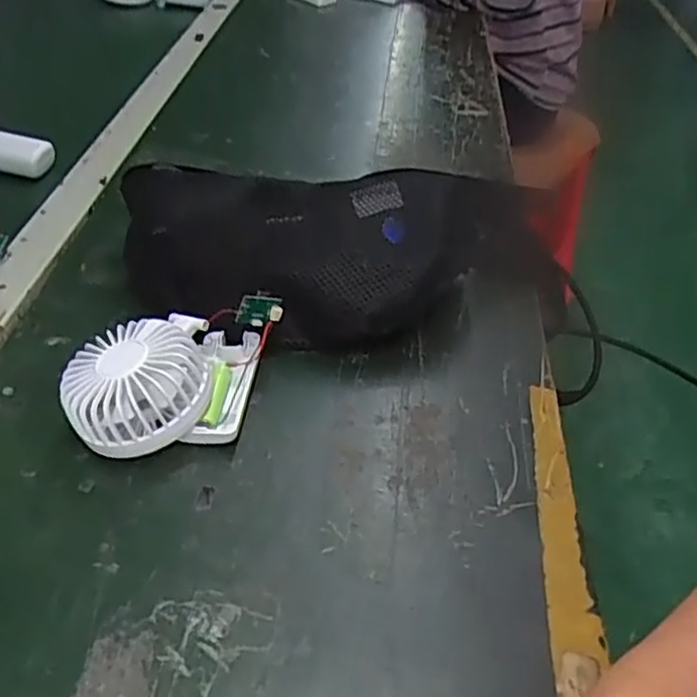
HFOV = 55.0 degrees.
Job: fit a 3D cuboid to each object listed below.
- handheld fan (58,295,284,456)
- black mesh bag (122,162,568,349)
[{"bbox_3d":[-0.115,0.015,0.433,0.108,0.058,0.116,9,43,7],"label":"handheld fan"},{"bbox_3d":[-0.004,-0.074,0.513,0.350,0.082,0.149,3,43,0],"label":"black mesh bag"}]

